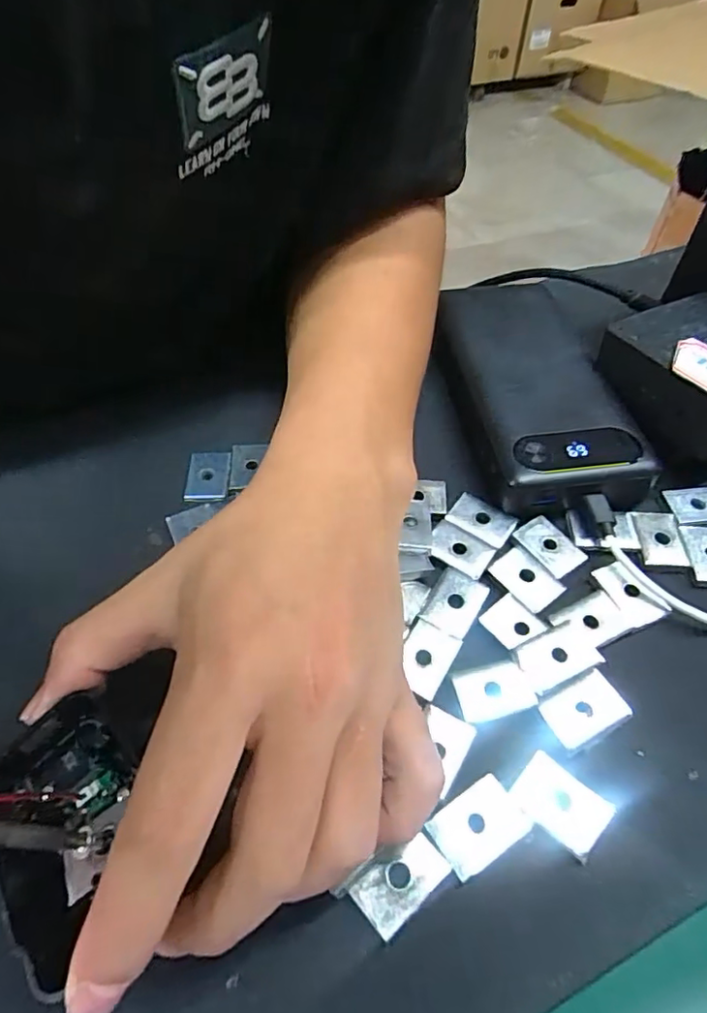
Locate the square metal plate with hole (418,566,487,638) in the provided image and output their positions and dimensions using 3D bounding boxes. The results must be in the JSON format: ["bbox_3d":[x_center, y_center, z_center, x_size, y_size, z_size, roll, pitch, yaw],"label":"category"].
[{"bbox_3d":[0.041,0.039,0.235,0.020,0.004,0.028,26,55,19],"label":"square metal plate with hole"}]

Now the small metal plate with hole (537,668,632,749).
[{"bbox_3d":[0.081,0.071,0.204,0.026,0.007,0.020,-18,53,-14],"label":"small metal plate with hole"}]

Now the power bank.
[{"bbox_3d":[0.091,-0.065,0.298,0.076,0.020,0.150,-8,51,-6],"label":"power bank"}]

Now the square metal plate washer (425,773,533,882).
[{"bbox_3d":[0.039,0.100,0.182,0.028,0.004,0.019,-27,56,-20],"label":"square metal plate washer"}]

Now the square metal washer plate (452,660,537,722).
[{"bbox_3d":[0.051,0.067,0.211,0.027,0.004,0.018,-11,52,-9],"label":"square metal washer plate"}]

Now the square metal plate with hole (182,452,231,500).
[{"bbox_3d":[-0.070,-0.015,0.274,0.020,0.004,0.027,-1,51,-1],"label":"square metal plate with hole"}]

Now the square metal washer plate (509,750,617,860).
[{"bbox_3d":[0.067,0.096,0.186,0.027,0.004,0.020,36,59,25],"label":"square metal washer plate"}]

